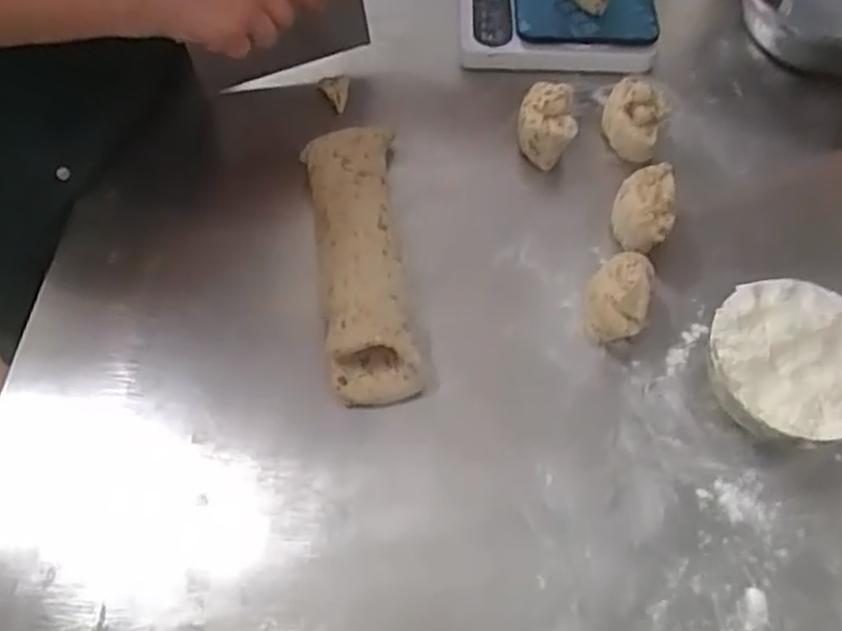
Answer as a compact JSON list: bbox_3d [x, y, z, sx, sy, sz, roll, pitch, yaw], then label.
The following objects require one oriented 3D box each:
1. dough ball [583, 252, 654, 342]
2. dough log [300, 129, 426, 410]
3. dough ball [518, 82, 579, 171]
[{"bbox_3d":[0.136,-0.016,0.520,0.040,0.052,0.064,15,60,8],"label":"dough ball"},{"bbox_3d":[-0.044,-0.044,0.541,0.065,0.046,0.223,-7,59,-5],"label":"dough log"},{"bbox_3d":[0.101,-0.154,0.603,0.042,0.058,0.047,6,59,3],"label":"dough ball"}]

